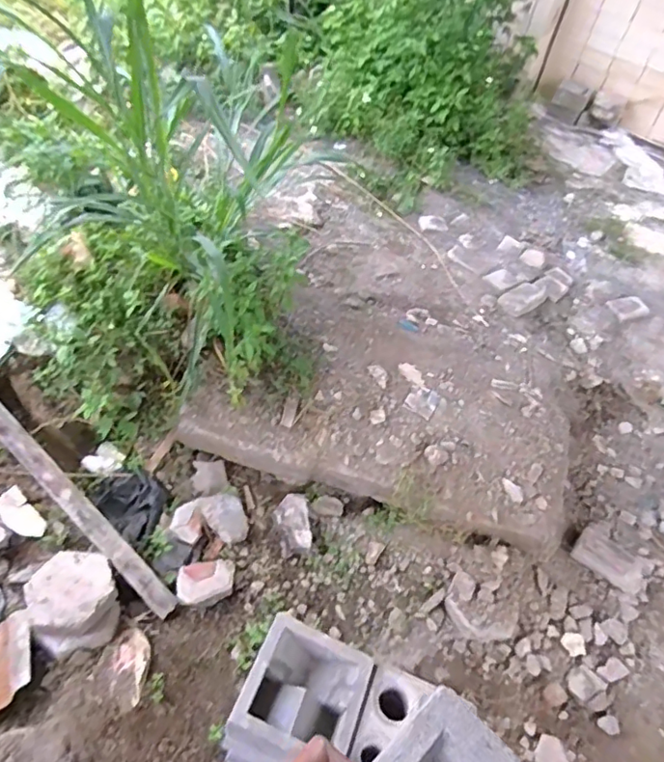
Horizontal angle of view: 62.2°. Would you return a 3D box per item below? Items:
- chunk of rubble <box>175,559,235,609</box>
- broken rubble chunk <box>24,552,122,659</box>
[{"bbox_3d":[-0.349,0.559,1.534,0.157,0.064,0.116,-14,53,-14],"label":"chunk of rubble"},{"bbox_3d":[-0.662,0.560,1.411,0.201,0.110,0.244,-17,50,-22],"label":"broken rubble chunk"}]

